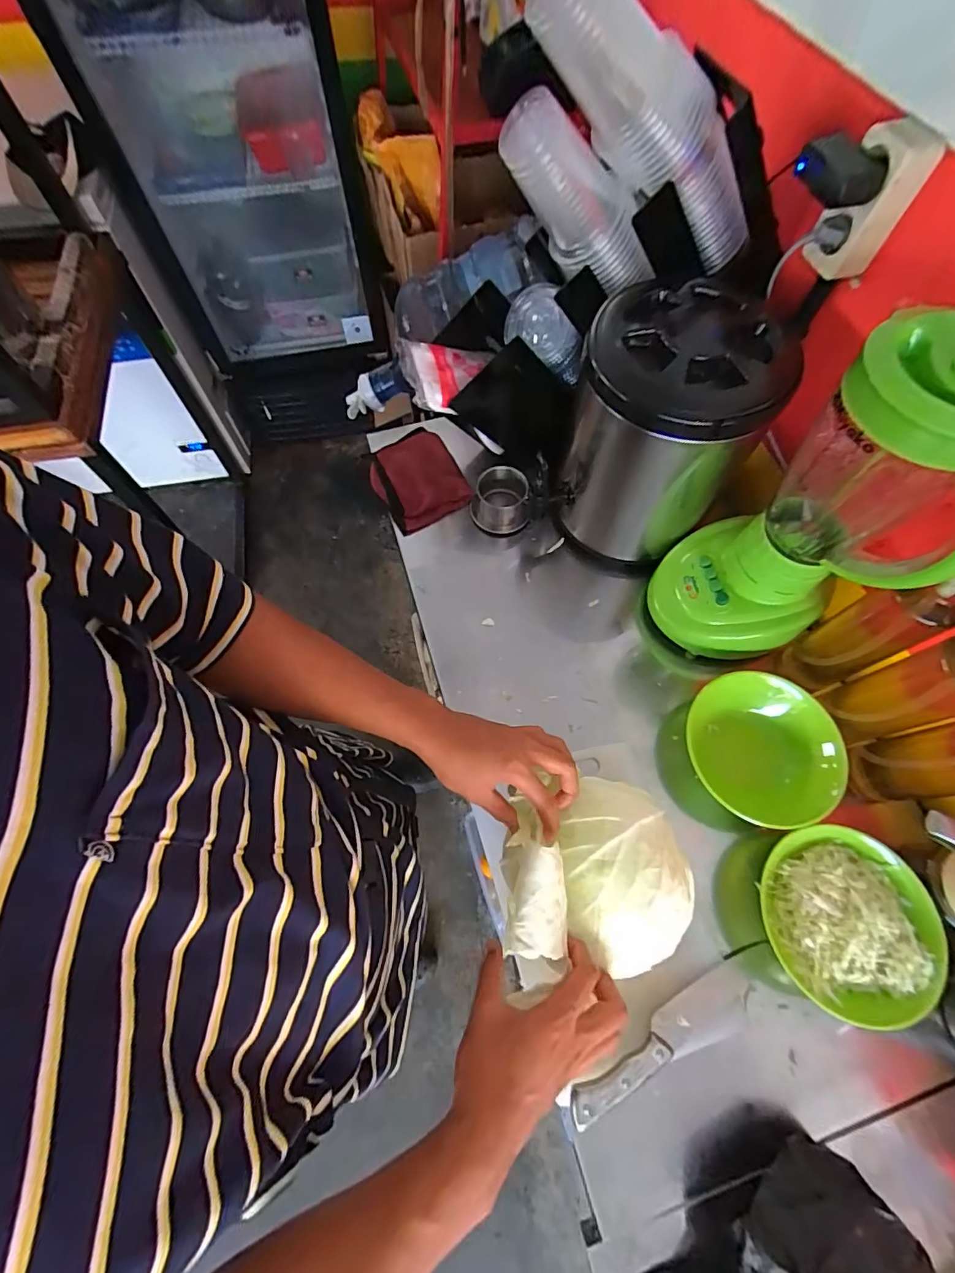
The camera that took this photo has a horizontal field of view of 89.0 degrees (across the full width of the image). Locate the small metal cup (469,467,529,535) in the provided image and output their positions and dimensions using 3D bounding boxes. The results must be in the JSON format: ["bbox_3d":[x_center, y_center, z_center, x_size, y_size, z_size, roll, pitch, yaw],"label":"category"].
[{"bbox_3d":[0.032,-0.203,0.738,0.084,0.063,0.078,-3,66,-2],"label":"small metal cup"}]

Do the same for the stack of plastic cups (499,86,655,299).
[{"bbox_3d":[0.110,-0.453,0.521,0.220,0.083,0.080,14,57,-43],"label":"stack of plastic cups"}]

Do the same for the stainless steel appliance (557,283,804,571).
[{"bbox_3d":[0.226,-0.261,0.631,0.208,0.283,0.228,17,67,6],"label":"stainless steel appliance"}]

